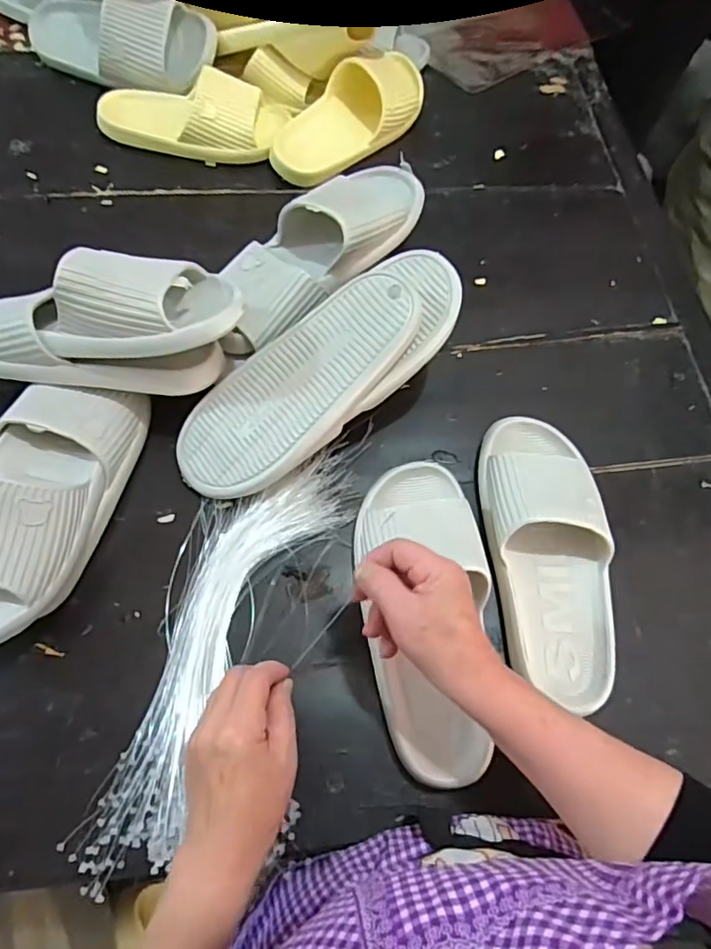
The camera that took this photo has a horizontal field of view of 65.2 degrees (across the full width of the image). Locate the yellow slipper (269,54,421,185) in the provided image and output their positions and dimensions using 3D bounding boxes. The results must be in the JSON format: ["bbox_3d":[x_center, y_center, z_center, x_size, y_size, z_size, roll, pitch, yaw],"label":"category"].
[{"bbox_3d":[0.009,-0.470,0.713,0.094,0.082,0.276,42,70,15],"label":"yellow slipper"}]

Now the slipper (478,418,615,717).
[{"bbox_3d":[0.171,0.063,0.483,0.098,0.066,0.250,0,65,-3],"label":"slipper"}]

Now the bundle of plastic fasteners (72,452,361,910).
[{"bbox_3d":[-0.091,0.137,0.460,0.138,0.021,0.360,12,65,3],"label":"bundle of plastic fasteners"}]

